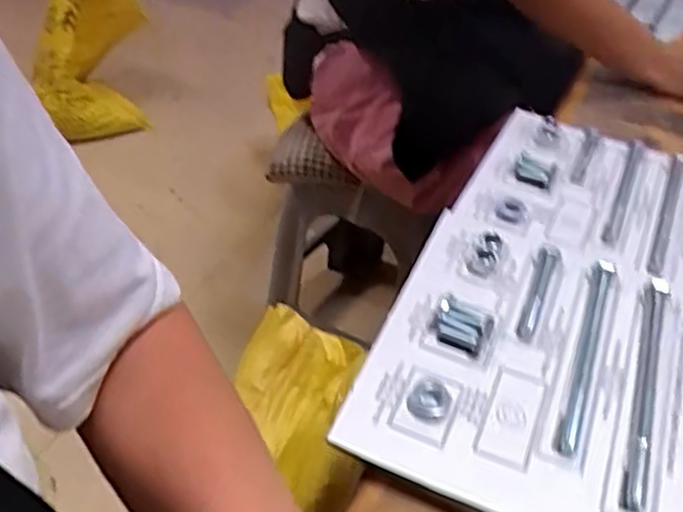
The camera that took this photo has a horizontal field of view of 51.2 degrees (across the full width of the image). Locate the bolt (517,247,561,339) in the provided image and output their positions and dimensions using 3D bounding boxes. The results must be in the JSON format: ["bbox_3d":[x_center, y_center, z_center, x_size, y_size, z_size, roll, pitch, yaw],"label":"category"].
[{"bbox_3d":[0.133,0.024,0.483,0.013,0.014,0.085,20,41,16],"label":"bolt"}]

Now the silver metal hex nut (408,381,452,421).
[{"bbox_3d":[0.051,0.084,0.412,0.024,0.008,0.022,17,40,13],"label":"silver metal hex nut"}]

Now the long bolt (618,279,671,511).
[{"bbox_3d":[0.186,0.073,0.428,0.013,0.013,0.174,18,41,14],"label":"long bolt"}]

